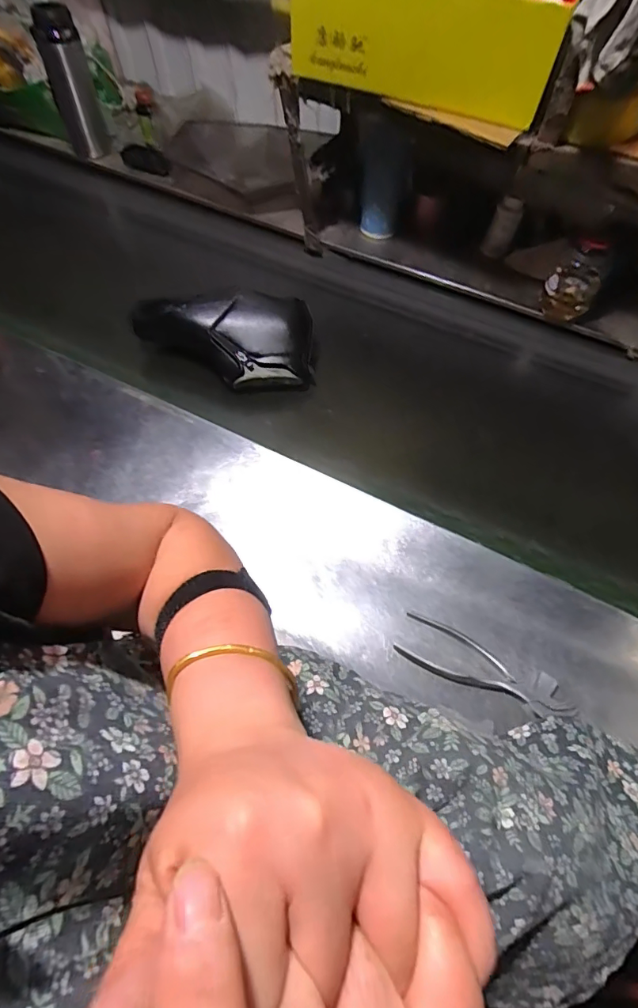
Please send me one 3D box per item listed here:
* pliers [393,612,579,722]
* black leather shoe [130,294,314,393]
[{"bbox_3d":[0.183,0.182,0.525,0.189,0.008,0.057,25,65,12],"label":"pliers"},{"bbox_3d":[-0.146,-0.253,0.743,0.266,0.094,0.118,0,62,0],"label":"black leather shoe"}]

